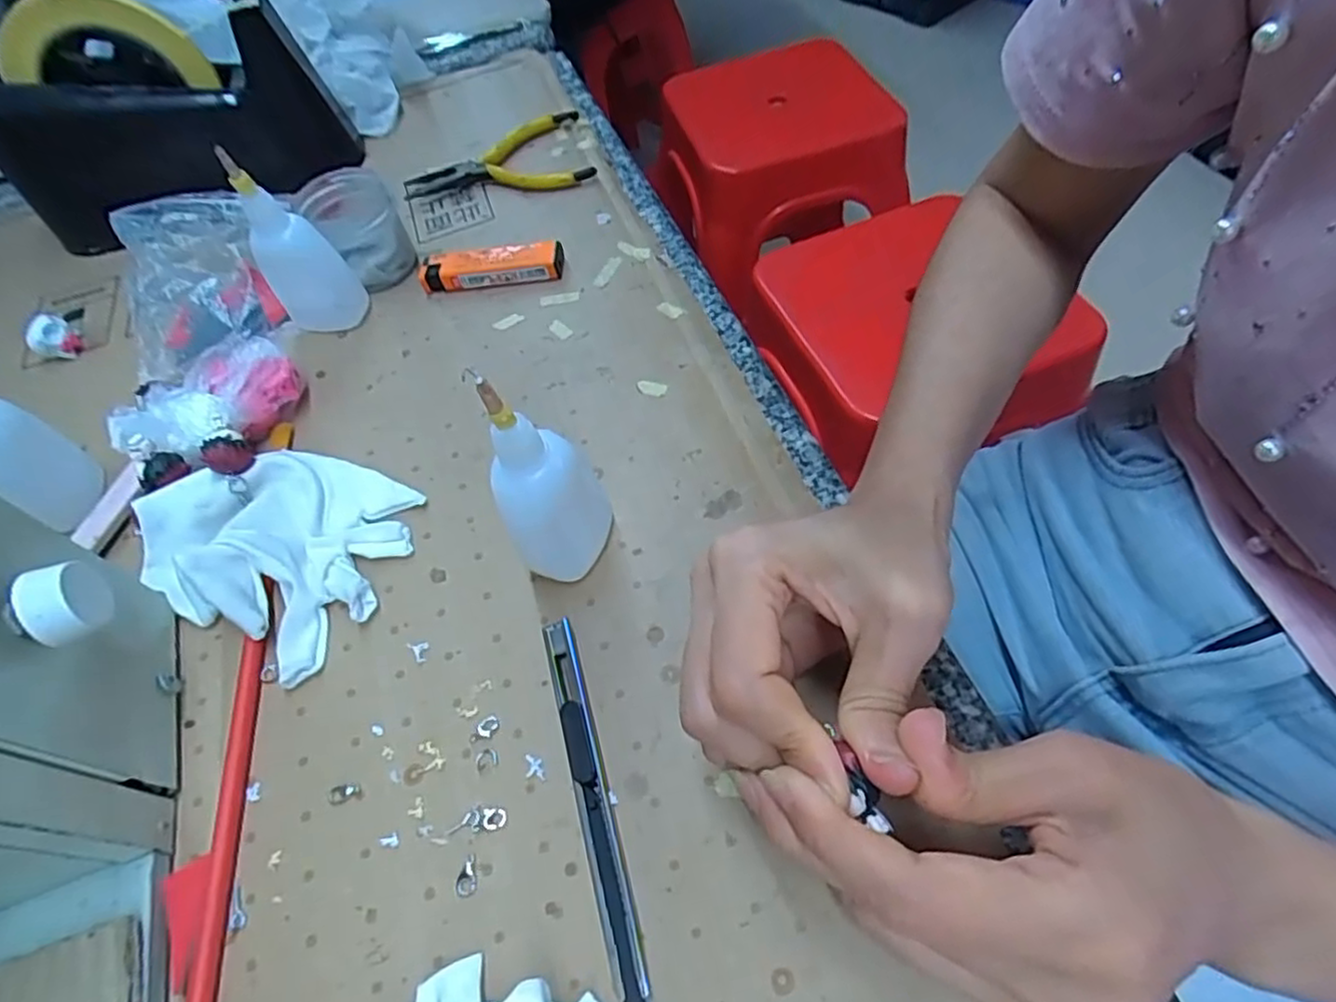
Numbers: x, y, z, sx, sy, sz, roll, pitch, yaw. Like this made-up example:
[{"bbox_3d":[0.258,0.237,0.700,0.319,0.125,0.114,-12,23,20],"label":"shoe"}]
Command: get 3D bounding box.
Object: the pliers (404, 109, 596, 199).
[{"bbox_3d":[-0.111,-0.216,0.445,0.118,0.015,0.077,-13,55,-5],"label":"pliers"}]

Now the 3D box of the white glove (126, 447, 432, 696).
[{"bbox_3d":[-0.173,0.011,0.304,0.118,0.021,0.091,25,60,20],"label":"white glove"}]

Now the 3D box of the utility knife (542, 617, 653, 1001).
[{"bbox_3d":[-0.025,0.101,0.235,0.011,0.008,0.132,-15,56,-6],"label":"utility knife"}]

